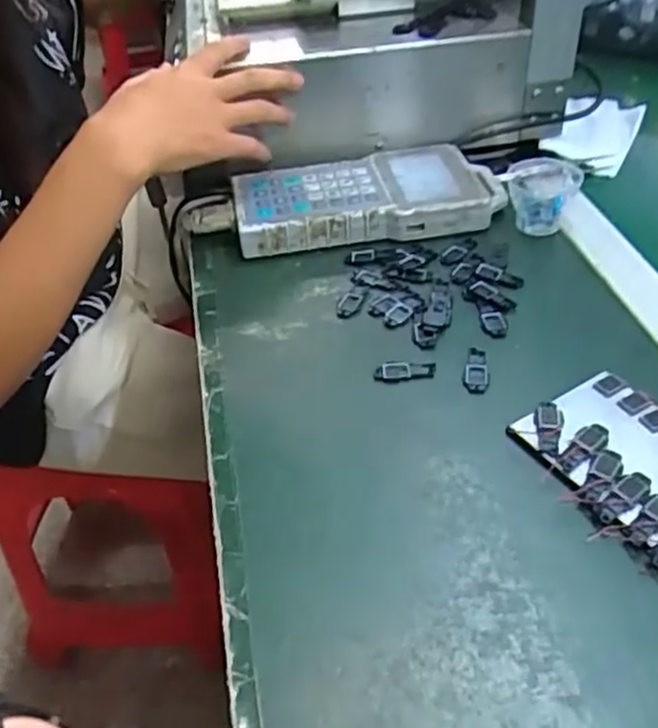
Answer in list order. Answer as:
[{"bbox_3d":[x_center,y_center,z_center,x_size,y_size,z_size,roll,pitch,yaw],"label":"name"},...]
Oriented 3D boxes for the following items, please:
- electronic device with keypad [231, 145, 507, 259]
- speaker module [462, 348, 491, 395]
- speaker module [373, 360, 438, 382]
[{"bbox_3d":[0.034,-0.142,0.621,0.223,0.034,0.100,-9,42,-2],"label":"electronic device with keypad"},{"bbox_3d":[0.096,0.004,0.479,0.016,0.004,0.041,6,44,15],"label":"speaker module"},{"bbox_3d":[0.050,0.004,0.482,0.039,0.004,0.015,-1,42,7],"label":"speaker module"}]

